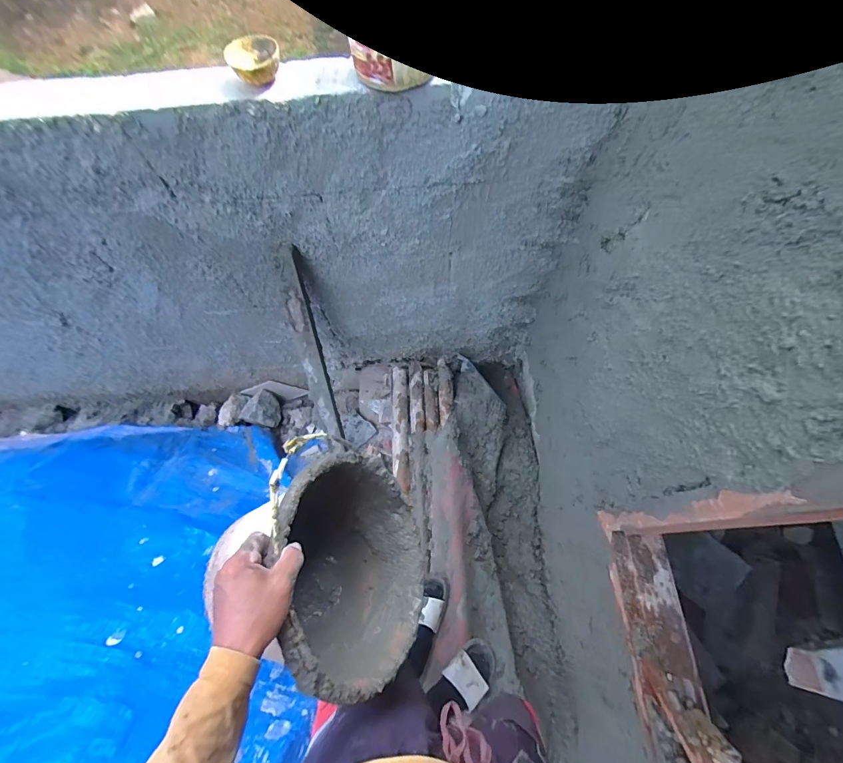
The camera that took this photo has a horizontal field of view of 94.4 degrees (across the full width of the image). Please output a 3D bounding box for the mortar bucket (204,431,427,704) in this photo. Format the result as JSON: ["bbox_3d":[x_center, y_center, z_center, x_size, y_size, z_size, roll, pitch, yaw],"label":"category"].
[{"bbox_3d":[-0.153,0.249,0.540,0.240,0.281,0.293,-18,73,19],"label":"mortar bucket"}]

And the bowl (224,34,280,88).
[{"bbox_3d":[-0.288,-0.556,0.667,0.085,0.041,0.105,-24,68,-8],"label":"bowl"}]

